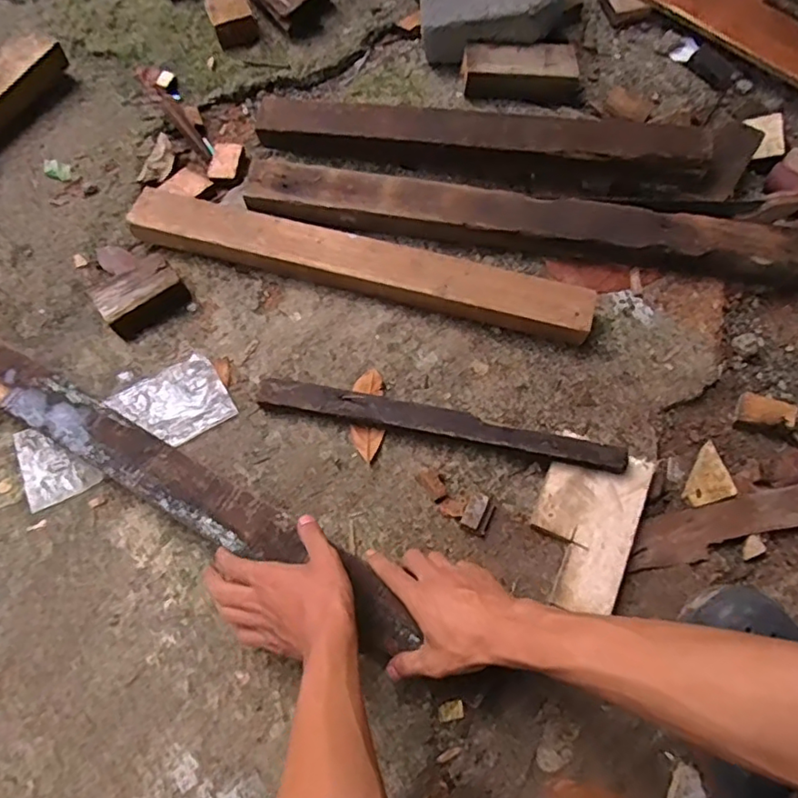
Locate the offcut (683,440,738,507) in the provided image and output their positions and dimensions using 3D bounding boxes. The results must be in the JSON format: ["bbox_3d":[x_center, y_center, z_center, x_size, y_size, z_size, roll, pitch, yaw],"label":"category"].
[{"bbox_3d":[0.336,0.084,0.642,0.054,0.014,0.060,-18,70,-6],"label":"offcut"}]

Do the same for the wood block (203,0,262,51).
[{"bbox_3d":[-0.253,-0.578,0.883,0.065,0.046,0.073,-23,70,-8],"label":"wood block"}]

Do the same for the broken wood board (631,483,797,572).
[{"bbox_3d":[0.367,0.131,0.625,0.256,0.013,0.051,-13,69,-4],"label":"broken wood board"}]

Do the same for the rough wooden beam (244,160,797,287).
[{"bbox_3d":[0.208,-0.204,0.717,0.796,0.048,0.072,9,69,4],"label":"rough wooden beam"}]

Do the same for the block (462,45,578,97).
[{"bbox_3d":[0.172,-0.465,0.825,0.164,0.048,0.073,4,69,2],"label":"block"}]

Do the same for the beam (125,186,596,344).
[{"bbox_3d":[-0.051,-0.161,0.704,0.564,0.046,0.067,15,70,7],"label":"beam"}]

